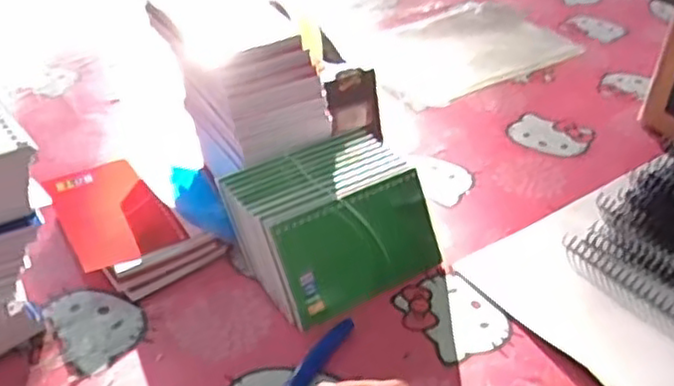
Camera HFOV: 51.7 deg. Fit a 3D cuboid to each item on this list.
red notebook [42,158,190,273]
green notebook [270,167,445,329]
[{"bbox_3d":[-0.180,0.011,0.556,0.076,0.008,0.125,-23,46,-23],"label":"red notebook"},{"bbox_3d":[0.019,0.039,0.515,0.129,0.077,0.004,-22,11,-28],"label":"green notebook"}]

